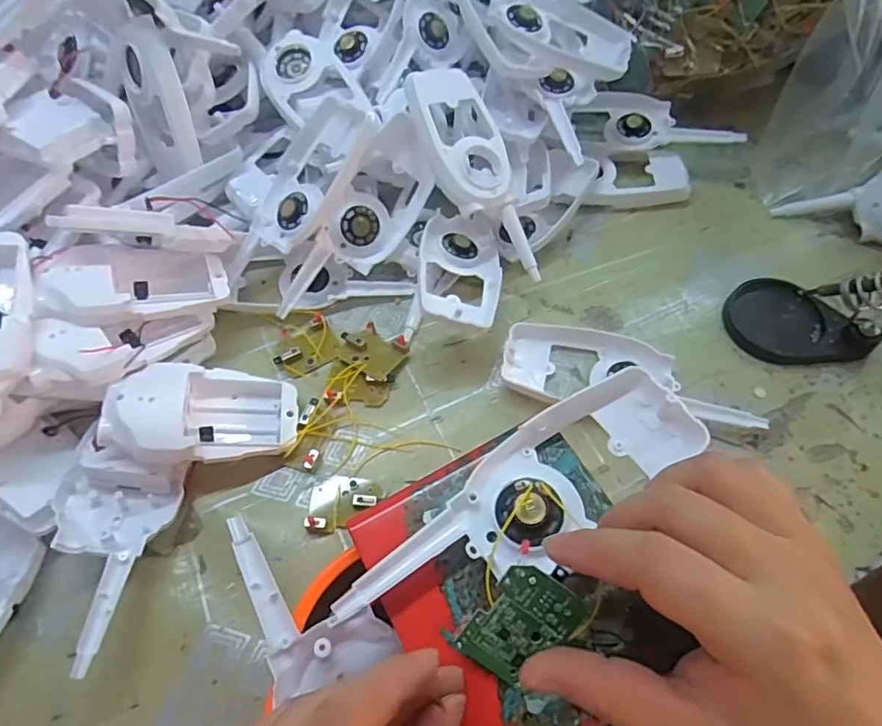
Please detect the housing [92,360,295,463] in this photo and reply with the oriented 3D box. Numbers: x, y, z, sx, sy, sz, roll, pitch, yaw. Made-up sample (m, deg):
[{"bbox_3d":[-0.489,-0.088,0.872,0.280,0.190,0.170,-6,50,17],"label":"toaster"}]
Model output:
[{"bbox_3d":[-0.146,0.032,0.345,0.106,0.027,0.062,10,53,-32],"label":"housing"}]

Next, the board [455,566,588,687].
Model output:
[{"bbox_3d":[0.030,0.099,0.209,0.033,0.004,0.042,36,92,1],"label":"board"}]

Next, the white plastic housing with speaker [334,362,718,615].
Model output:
[{"bbox_3d":[0.036,0.057,0.237,0.166,0.023,0.051,-30,64,-13],"label":"white plastic housing with speaker"}]

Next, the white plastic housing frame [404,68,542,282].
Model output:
[{"bbox_3d":[0.028,-0.134,0.392,0.061,0.018,0.161,-28,90,-14],"label":"white plastic housing frame"}]

